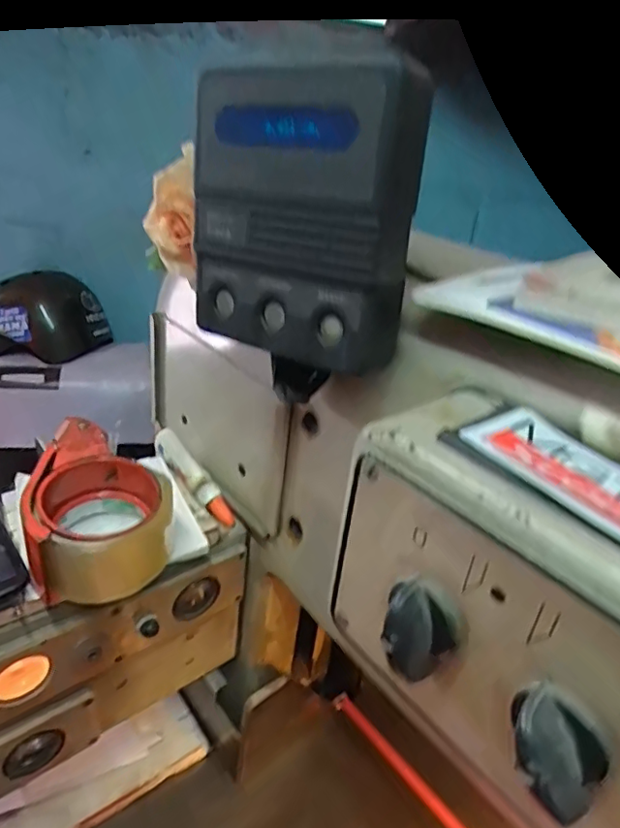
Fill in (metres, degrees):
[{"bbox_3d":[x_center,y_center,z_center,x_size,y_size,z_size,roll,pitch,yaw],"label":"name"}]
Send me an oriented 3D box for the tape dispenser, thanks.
[{"bbox_3d":[-0.149,0.066,0.405,0.094,0.066,0.124,-3,30,-17],"label":"tape dispenser"}]

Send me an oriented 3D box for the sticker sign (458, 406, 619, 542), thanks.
[{"bbox_3d":[0.101,0.023,0.202,0.044,0.004,0.085,-15,38,-32],"label":"sticker sign"}]

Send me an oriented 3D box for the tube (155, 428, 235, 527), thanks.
[{"bbox_3d":[-0.101,0.056,0.490,0.104,0.026,0.022,48,43,15],"label":"tube"}]

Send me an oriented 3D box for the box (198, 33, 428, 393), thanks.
[{"bbox_3d":[-0.006,-0.095,0.300,0.122,0.164,0.039,26,34,31],"label":"box"}]

